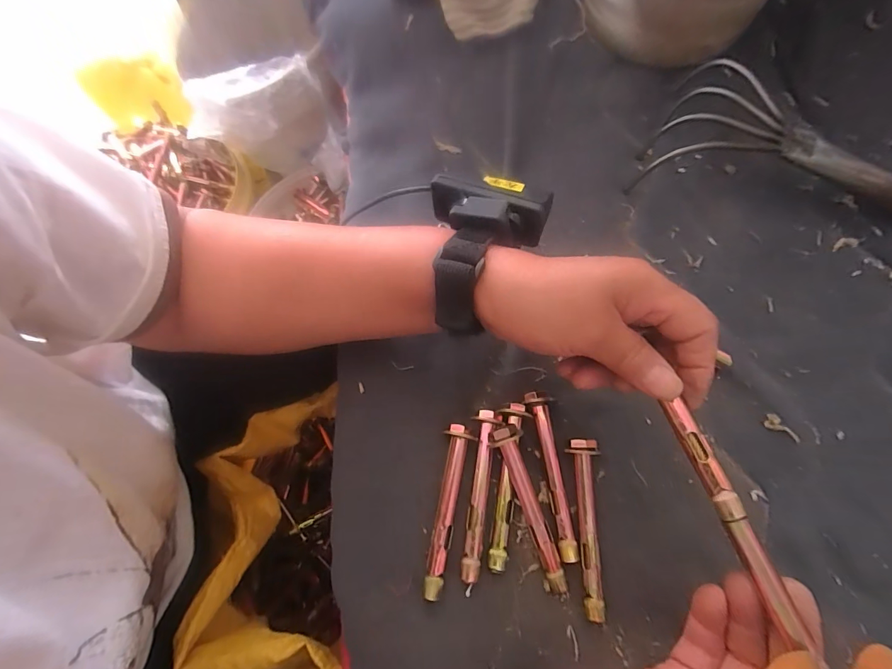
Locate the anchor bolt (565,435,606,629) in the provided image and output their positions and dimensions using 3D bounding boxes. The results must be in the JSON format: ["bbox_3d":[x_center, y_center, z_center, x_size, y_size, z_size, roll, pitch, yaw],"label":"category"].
[{"bbox_3d":[0.089,0.120,0.256,0.017,0.014,0.103,0,72,4],"label":"anchor bolt"}]

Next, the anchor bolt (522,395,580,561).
[{"bbox_3d":[0.070,0.091,0.267,0.015,0.015,0.105,-10,71,1],"label":"anchor bolt"}]

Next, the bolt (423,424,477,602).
[{"bbox_3d":[0.002,0.112,0.262,0.018,0.019,0.103,6,72,7],"label":"bolt"}]

